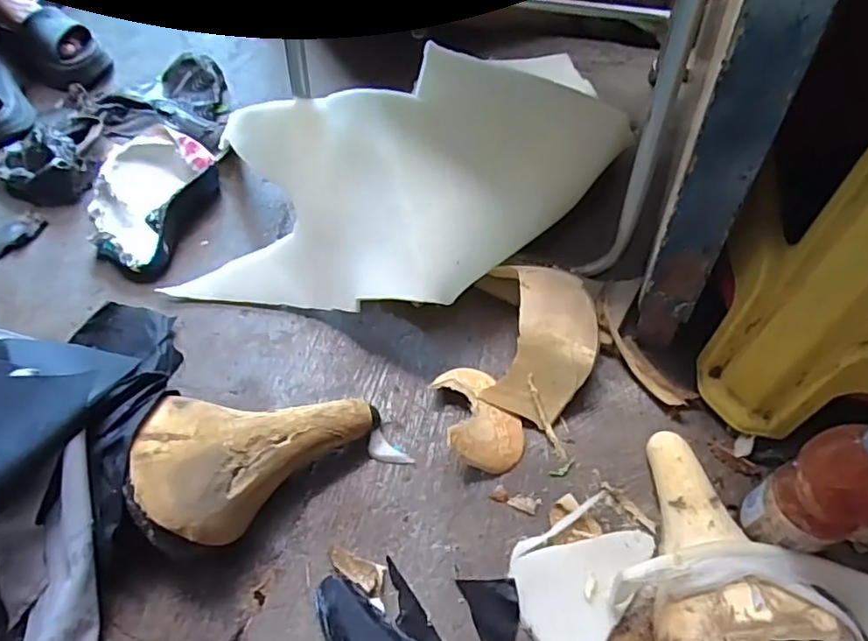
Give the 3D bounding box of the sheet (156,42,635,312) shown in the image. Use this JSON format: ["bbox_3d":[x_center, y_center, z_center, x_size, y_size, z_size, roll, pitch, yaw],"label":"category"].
[{"bbox_3d":[-0.056,-0.138,0.675,0.550,0.217,0.247,3,58,6],"label":"sheet"}]

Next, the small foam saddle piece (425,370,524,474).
[{"bbox_3d":[0.048,0.097,0.608,0.079,0.049,0.122,-16,58,-5],"label":"small foam saddle piece"}]

